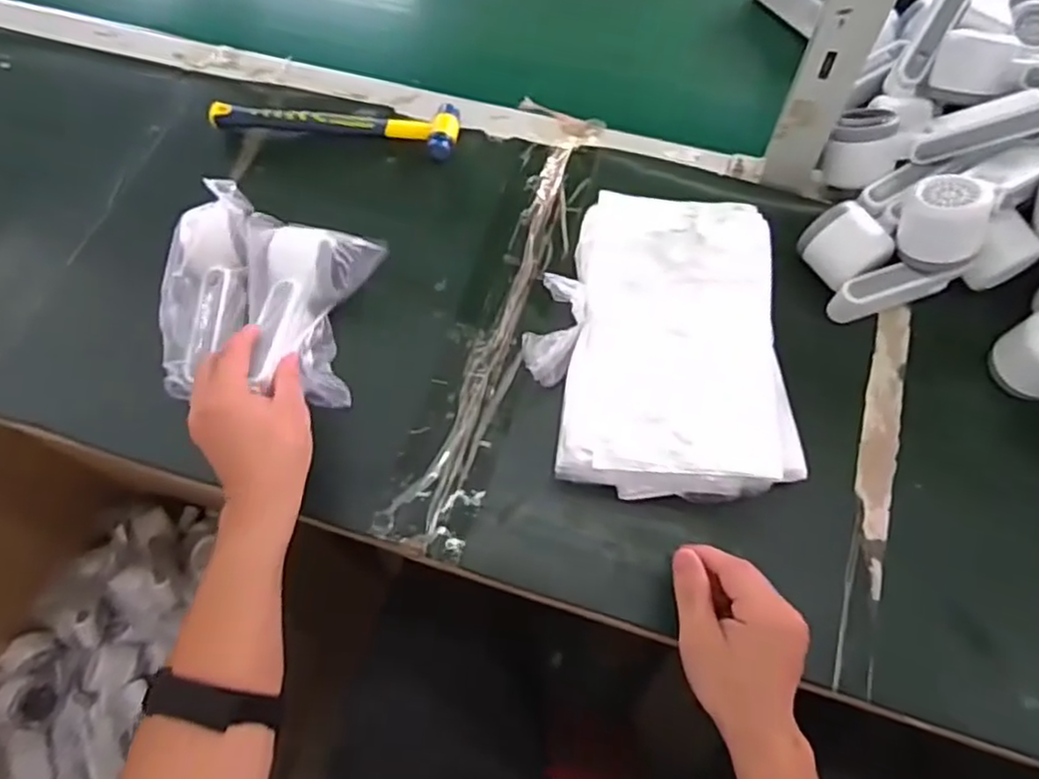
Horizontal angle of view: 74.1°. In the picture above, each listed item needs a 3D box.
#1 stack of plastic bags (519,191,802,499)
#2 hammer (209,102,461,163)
[{"bbox_3d":[0.106,-0.035,0.539,0.194,0.058,0.239,-3,66,1],"label":"stack of plastic bags"},{"bbox_3d":[-0.177,-0.266,0.672,0.239,0.025,0.062,11,67,7],"label":"hammer"}]

